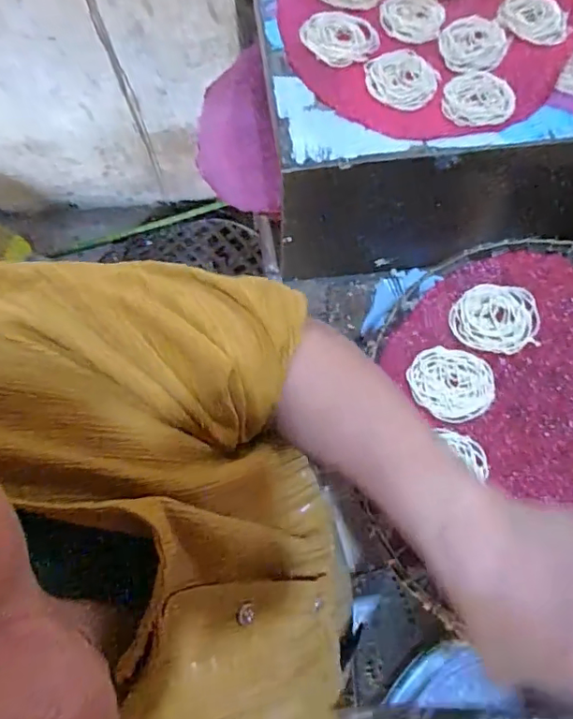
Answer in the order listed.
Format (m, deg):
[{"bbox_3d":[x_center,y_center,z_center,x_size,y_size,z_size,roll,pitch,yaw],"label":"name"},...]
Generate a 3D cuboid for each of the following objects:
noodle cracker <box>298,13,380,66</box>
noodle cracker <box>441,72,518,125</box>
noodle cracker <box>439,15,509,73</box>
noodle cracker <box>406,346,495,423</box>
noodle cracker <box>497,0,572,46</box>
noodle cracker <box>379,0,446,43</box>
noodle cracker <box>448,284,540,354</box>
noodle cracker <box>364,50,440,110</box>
[{"bbox_3d":[0.059,-0.346,0.556,0.080,0.010,0.072,24,73,8],"label":"noodle cracker"},{"bbox_3d":[0.193,-0.266,0.528,0.073,0.006,0.062,-13,71,-4],"label":"noodle cracker"},{"bbox_3d":[0.198,-0.332,0.546,0.068,0.007,0.067,-5,71,-1],"label":"noodle cracker"},{"bbox_3d":[0.146,0.021,0.463,0.073,0.004,0.065,18,72,7],"label":"noodle cracker"},{"bbox_3d":[0.266,-0.364,0.556,0.074,0.007,0.065,42,76,14],"label":"noodle cracker"},{"bbox_3d":[0.137,-0.377,0.569,0.067,0.007,0.071,7,71,3],"label":"noodle cracker"},{"bbox_3d":[0.193,-0.038,0.484,0.078,0.004,0.067,6,71,3],"label":"noodle cracker"},{"bbox_3d":[0.121,-0.290,0.537,0.072,0.004,0.072,0,71,1],"label":"noodle cracker"}]

